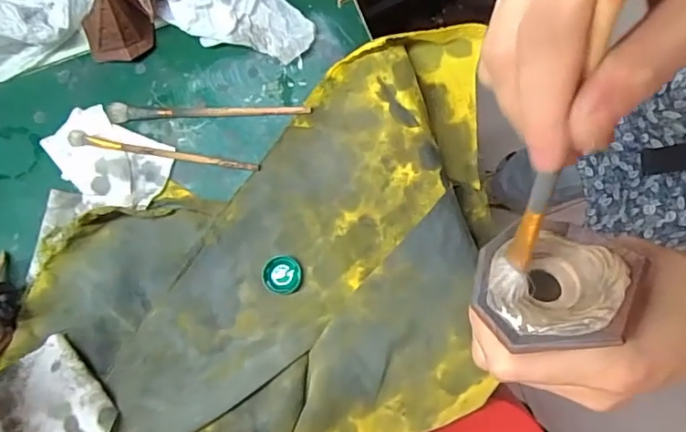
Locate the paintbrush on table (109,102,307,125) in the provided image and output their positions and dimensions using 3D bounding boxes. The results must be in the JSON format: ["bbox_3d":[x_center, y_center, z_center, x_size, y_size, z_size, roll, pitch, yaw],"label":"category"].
[{"bbox_3d":[-0.122,-0.098,0.479,0.182,0.015,0.016,-4,80,0],"label":"paintbrush on table"}]

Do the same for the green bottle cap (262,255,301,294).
[{"bbox_3d":[-0.053,0.051,0.451,0.033,0.010,0.031,0,80,0],"label":"green bottle cap"}]

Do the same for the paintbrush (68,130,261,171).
[{"bbox_3d":[-0.161,-0.057,0.472,0.171,0.010,0.013,10,80,2],"label":"paintbrush"}]

